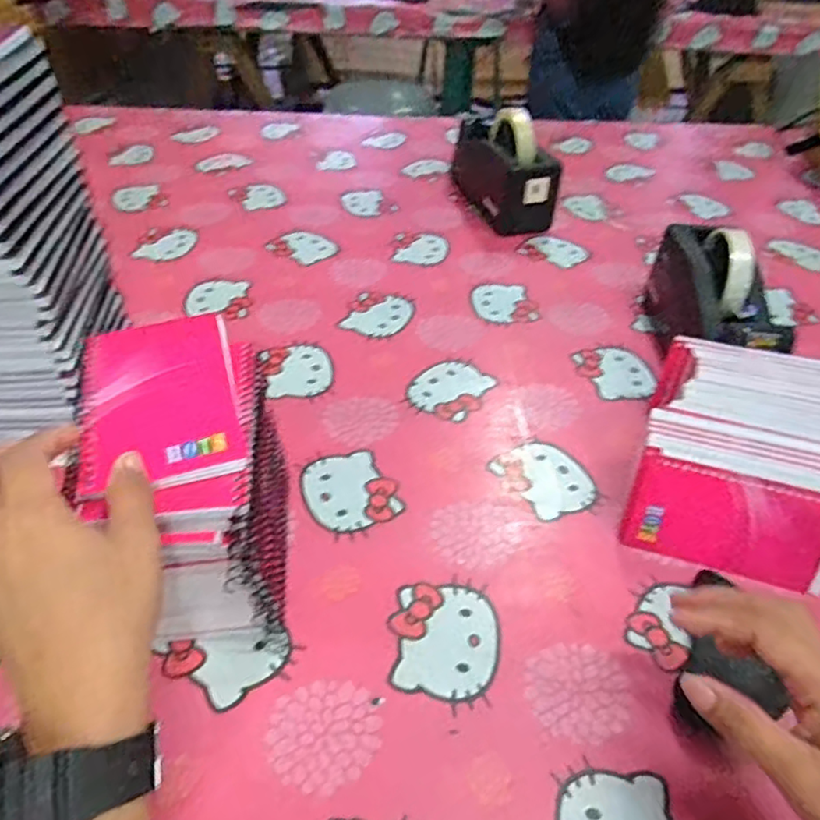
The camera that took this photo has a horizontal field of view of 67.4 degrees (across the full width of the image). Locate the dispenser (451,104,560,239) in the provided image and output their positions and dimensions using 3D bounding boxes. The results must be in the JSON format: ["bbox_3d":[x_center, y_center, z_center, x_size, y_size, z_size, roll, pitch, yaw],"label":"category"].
[{"bbox_3d":[0.132,-0.339,0.835,0.082,0.126,0.210,-9,45,-12],"label":"dispenser"}]

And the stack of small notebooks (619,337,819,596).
[{"bbox_3d":[0.262,0.037,0.484,0.152,0.084,0.183,22,47,19],"label":"stack of small notebooks"}]

